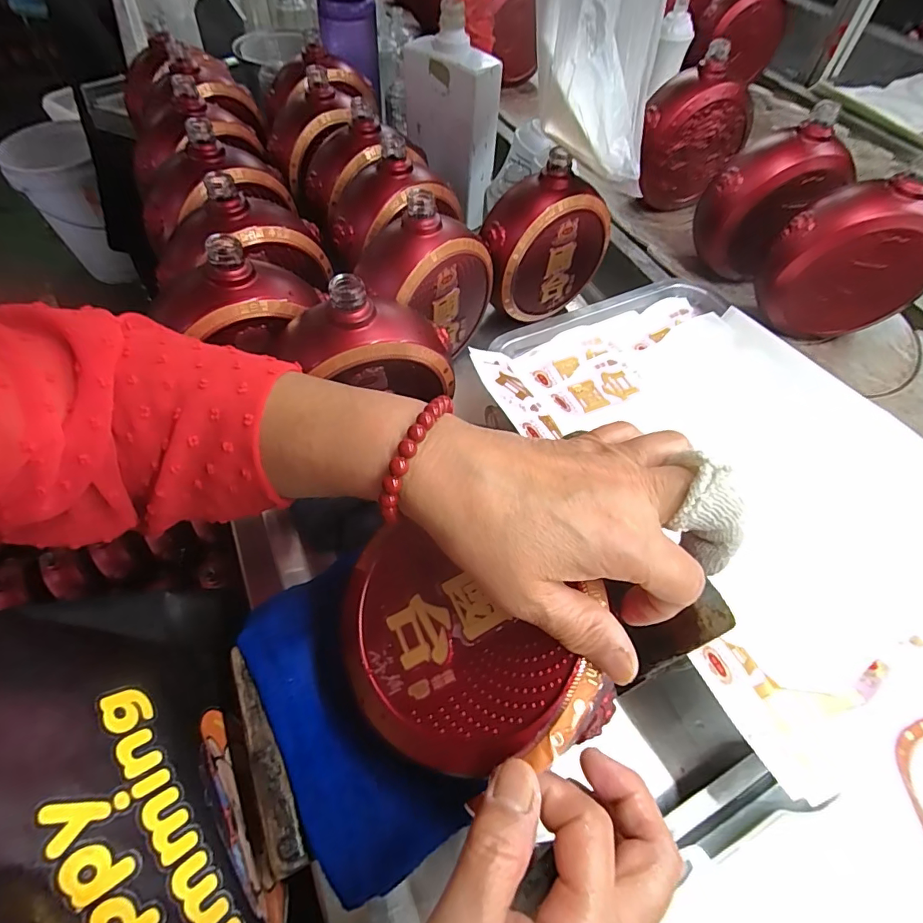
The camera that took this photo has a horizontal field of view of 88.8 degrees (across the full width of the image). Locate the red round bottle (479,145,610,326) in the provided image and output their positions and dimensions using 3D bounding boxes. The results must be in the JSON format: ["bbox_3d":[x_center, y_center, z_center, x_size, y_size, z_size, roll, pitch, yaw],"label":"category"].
[{"bbox_3d":[0.080,-0.215,0.466,0.127,0.127,0.064,-20,60,-13],"label":"red round bottle"}]

